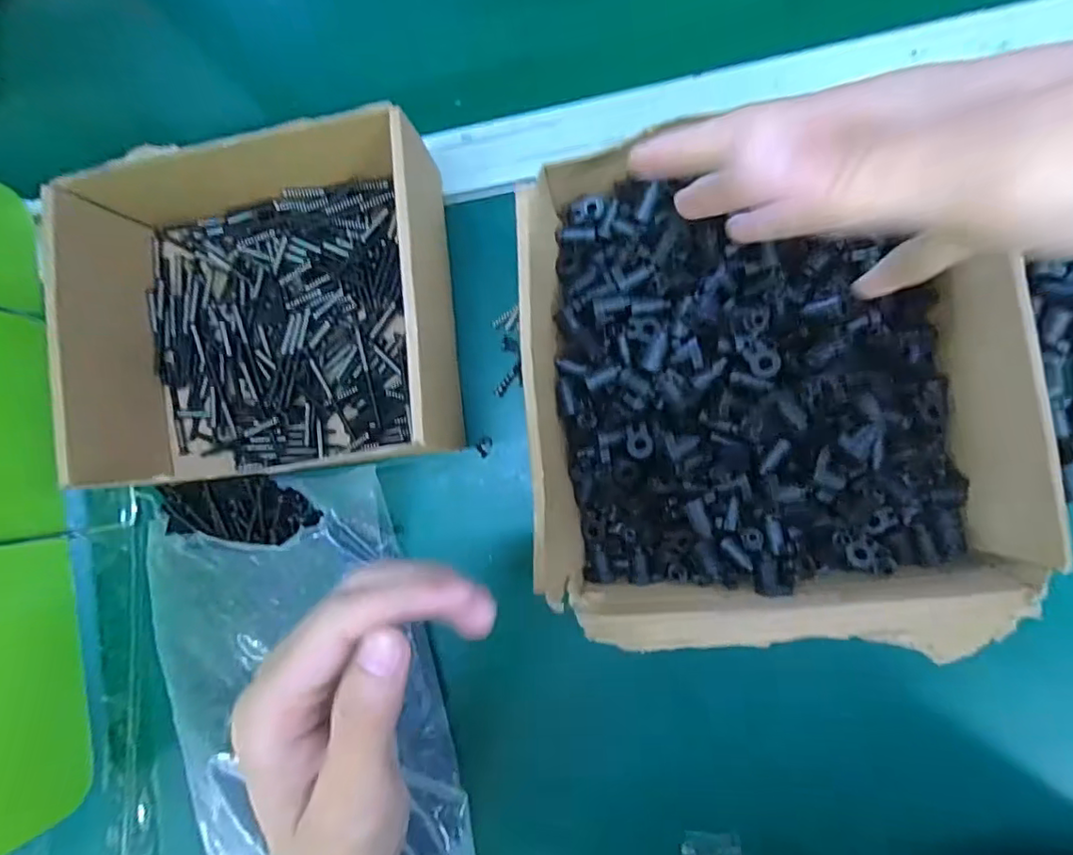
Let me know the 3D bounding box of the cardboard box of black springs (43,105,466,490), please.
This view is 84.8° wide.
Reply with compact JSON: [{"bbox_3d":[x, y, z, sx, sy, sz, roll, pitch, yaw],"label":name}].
[{"bbox_3d":[-0.157,-0.064,0.335,0.213,0.068,0.180,-7,85,10],"label":"cardboard box of black springs"}]

